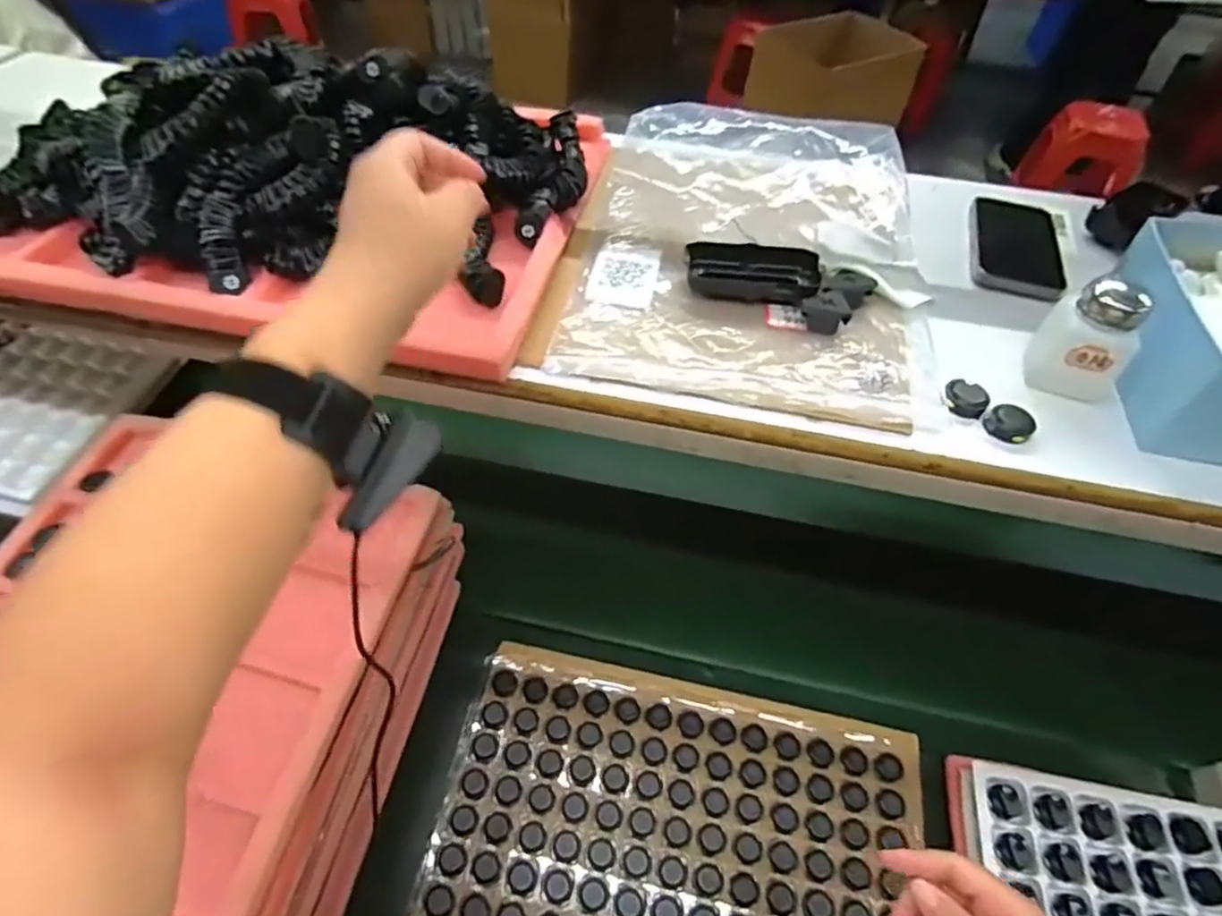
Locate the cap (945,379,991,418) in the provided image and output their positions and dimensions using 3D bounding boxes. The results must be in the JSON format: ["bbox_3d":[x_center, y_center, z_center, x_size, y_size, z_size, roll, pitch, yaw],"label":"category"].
[{"bbox_3d":[0.257,-0.043,0.457,0.029,0.011,0.031,2,51,-2],"label":"cap"}]

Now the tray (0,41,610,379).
[{"bbox_3d":[-0.270,-0.263,0.540,0.474,0.105,0.358,9,51,4],"label":"tray"}]

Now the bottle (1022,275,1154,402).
[{"bbox_3d":[0.343,-0.083,0.452,0.063,0.078,0.048,38,58,24],"label":"bottle"}]

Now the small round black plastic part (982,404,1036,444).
[{"bbox_3d":[0.281,-0.024,0.446,0.029,0.011,0.029,2,51,-2],"label":"small round black plastic part"}]

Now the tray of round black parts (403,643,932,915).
[{"bbox_3d":[0.064,0.423,0.667,0.509,0.035,0.374,10,51,4],"label":"tray of round black parts"}]

